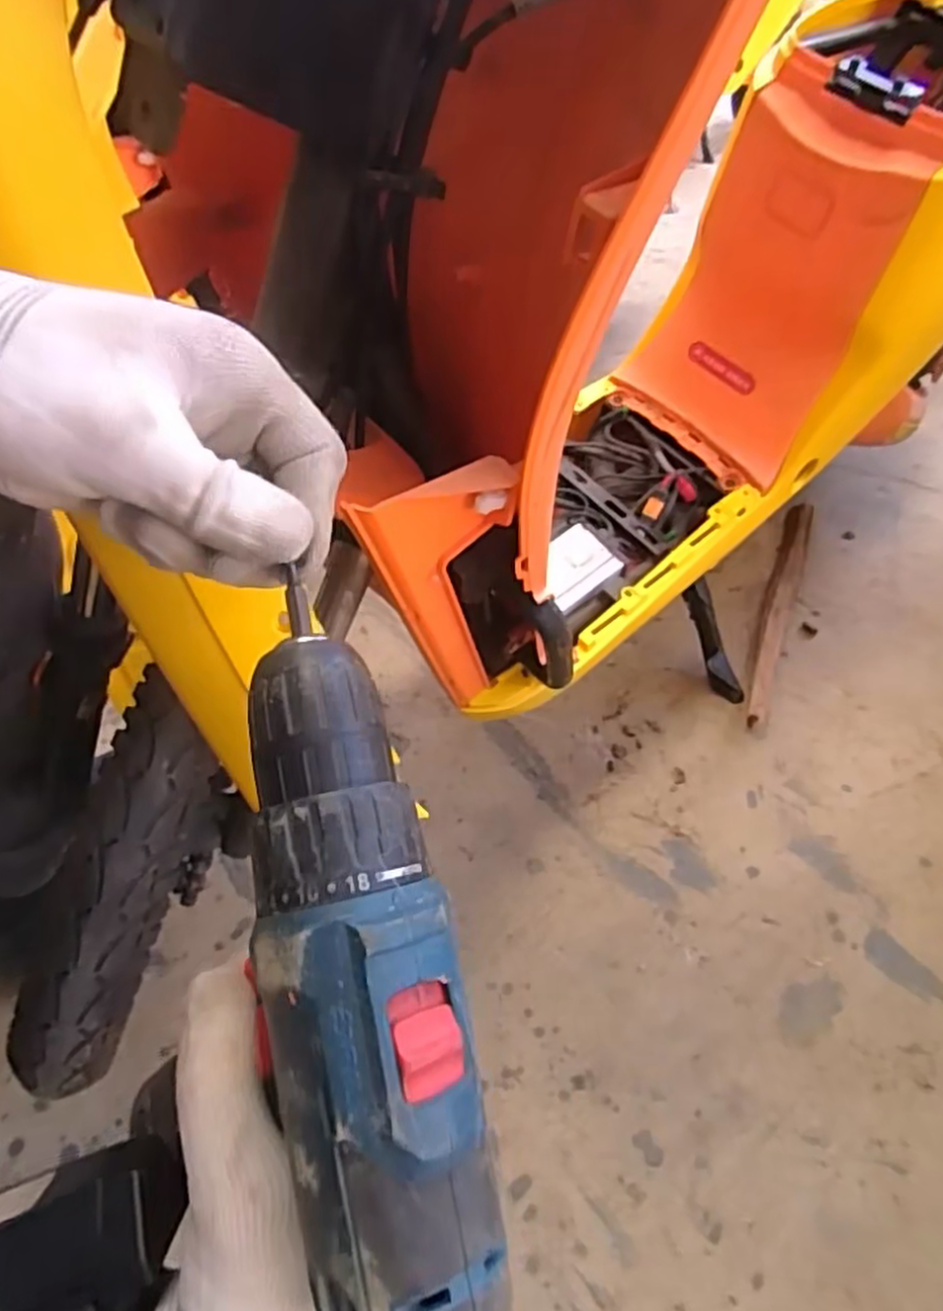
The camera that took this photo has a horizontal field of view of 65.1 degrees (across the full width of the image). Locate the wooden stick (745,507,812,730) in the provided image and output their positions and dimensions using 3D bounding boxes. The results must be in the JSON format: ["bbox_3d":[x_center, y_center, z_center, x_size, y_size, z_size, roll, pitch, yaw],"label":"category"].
[{"bbox_3d":[0.432,-0.071,1.038,0.040,0.022,0.470,18,50,16],"label":"wooden stick"}]

